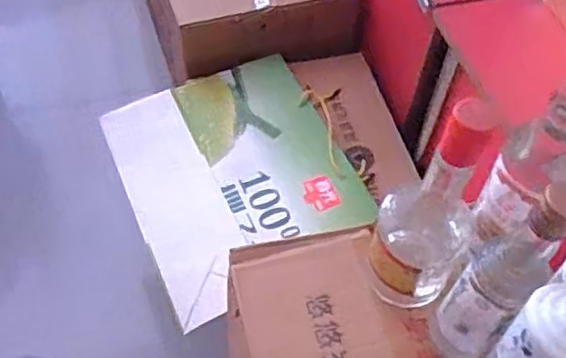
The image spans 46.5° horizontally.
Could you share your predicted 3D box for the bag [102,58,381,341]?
[{"bbox_3d":[-0.069,-0.011,1.009,0.324,0.078,0.411,-19,58,-16],"label":"bag"}]

